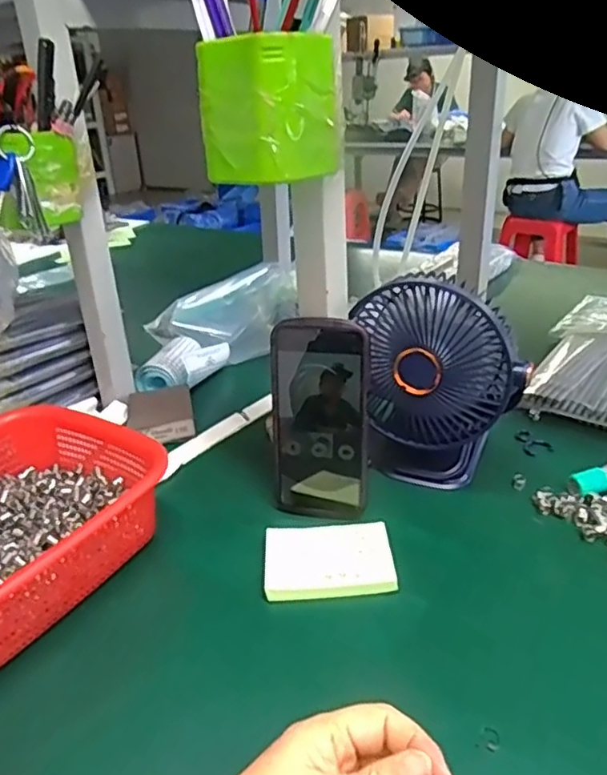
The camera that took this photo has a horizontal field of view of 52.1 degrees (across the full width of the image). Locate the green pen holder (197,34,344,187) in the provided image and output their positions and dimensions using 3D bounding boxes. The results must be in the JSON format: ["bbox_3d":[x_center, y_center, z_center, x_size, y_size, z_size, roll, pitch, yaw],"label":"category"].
[{"bbox_3d":[-0.021,-0.176,0.395,0.068,0.078,0.071,18,33,35],"label":"green pen holder"}]

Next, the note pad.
[{"bbox_3d":[0.019,0.128,0.469,0.094,0.011,0.069,-4,27,-1],"label":"note pad"}]

